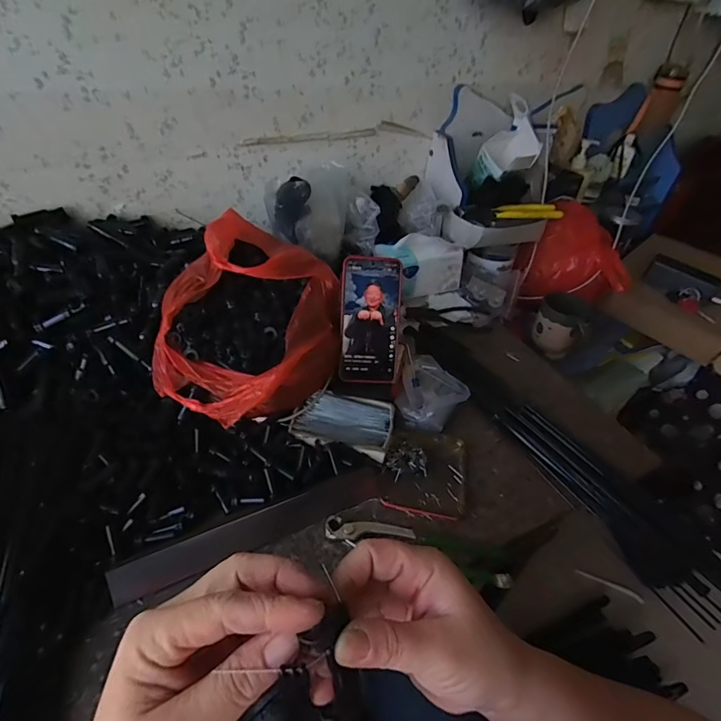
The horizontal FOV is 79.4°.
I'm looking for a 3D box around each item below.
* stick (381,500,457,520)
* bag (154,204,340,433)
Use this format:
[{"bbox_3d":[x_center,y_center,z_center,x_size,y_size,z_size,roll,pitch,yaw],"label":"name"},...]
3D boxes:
[{"bbox_3d":[0.068,0.177,0.510,0.088,0.007,0.007,9,40,7],"label":"stick"},{"bbox_3d":[-0.136,-0.050,0.558,0.219,0.171,0.249,0,40,-3],"label":"bag"}]

